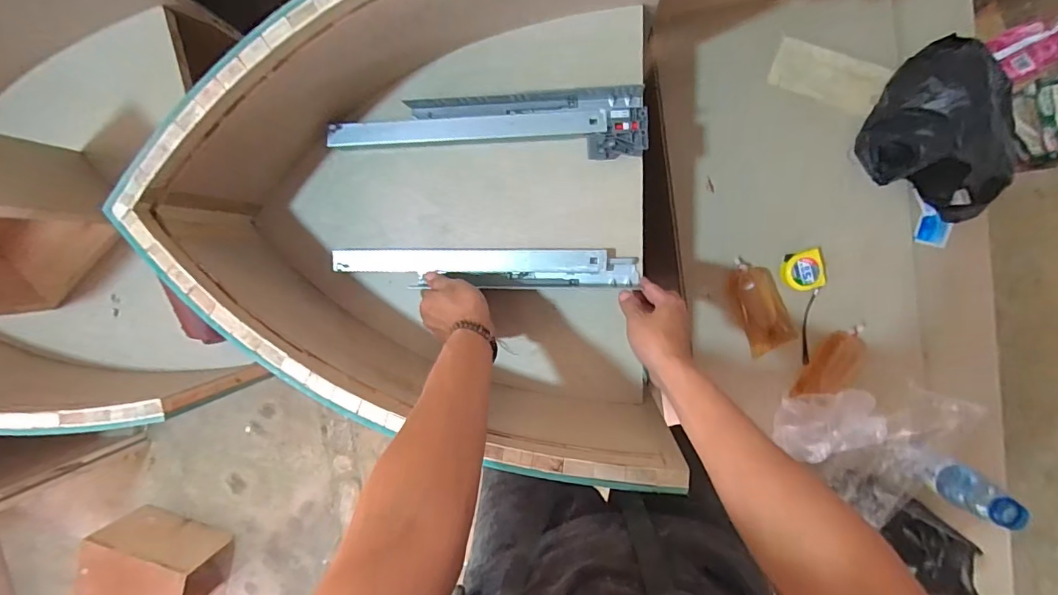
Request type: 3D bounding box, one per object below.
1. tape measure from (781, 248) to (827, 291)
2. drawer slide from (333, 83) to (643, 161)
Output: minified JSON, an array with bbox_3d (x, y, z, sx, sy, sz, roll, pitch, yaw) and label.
[{"bbox_3d":[0.489,-0.048,0.859,0.073,0.026,0.067,-16,93,6],"label":"tape measure"},{"bbox_3d":[-0.051,-0.214,0.614,0.390,0.037,0.084,-2,94,5],"label":"drawer slide"}]

